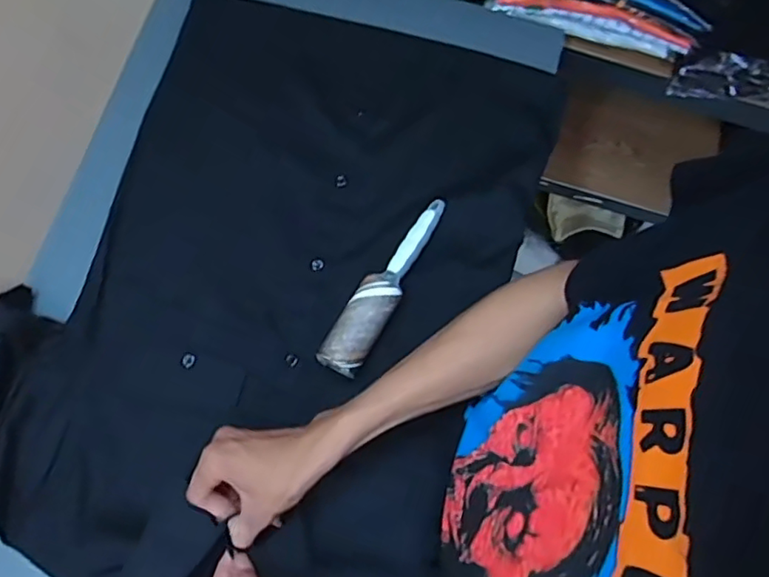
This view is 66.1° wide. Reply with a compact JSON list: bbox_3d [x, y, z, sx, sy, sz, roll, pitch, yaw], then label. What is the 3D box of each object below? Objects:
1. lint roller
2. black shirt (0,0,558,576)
[{"bbox_3d":[0.003,-0.010,0.636,0.047,0.035,0.223,29,75,3],"label":"lint roller"},{"bbox_3d":[-0.105,-0.021,0.645,0.470,0.070,0.680,16,73,6],"label":"black shirt"}]

